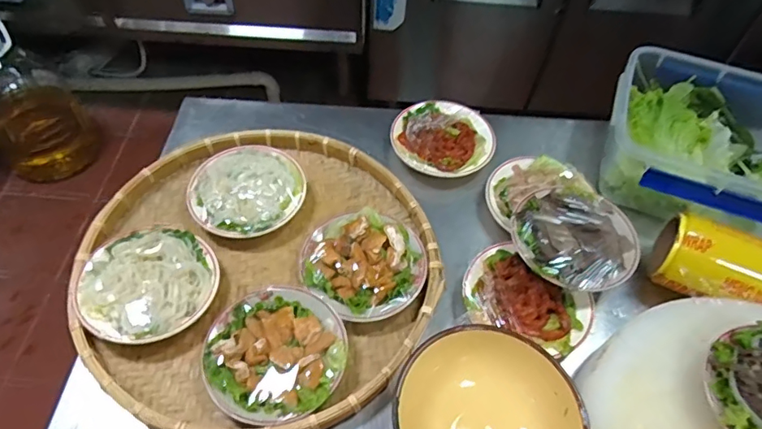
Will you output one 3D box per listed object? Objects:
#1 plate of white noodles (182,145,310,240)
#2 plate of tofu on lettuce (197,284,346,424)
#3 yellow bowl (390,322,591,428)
[{"bbox_3d":[-0.183,-0.031,0.701,0.147,0.042,0.147,2,53,-2],"label":"plate of white noodles"},{"bbox_3d":[-0.119,0.153,0.573,0.155,0.030,0.144,2,53,-2],"label":"plate of tofu on lettuce"},{"bbox_3d":[0.109,0.205,0.521,0.191,0.067,0.163,15,53,8],"label":"yellow bowl"}]

